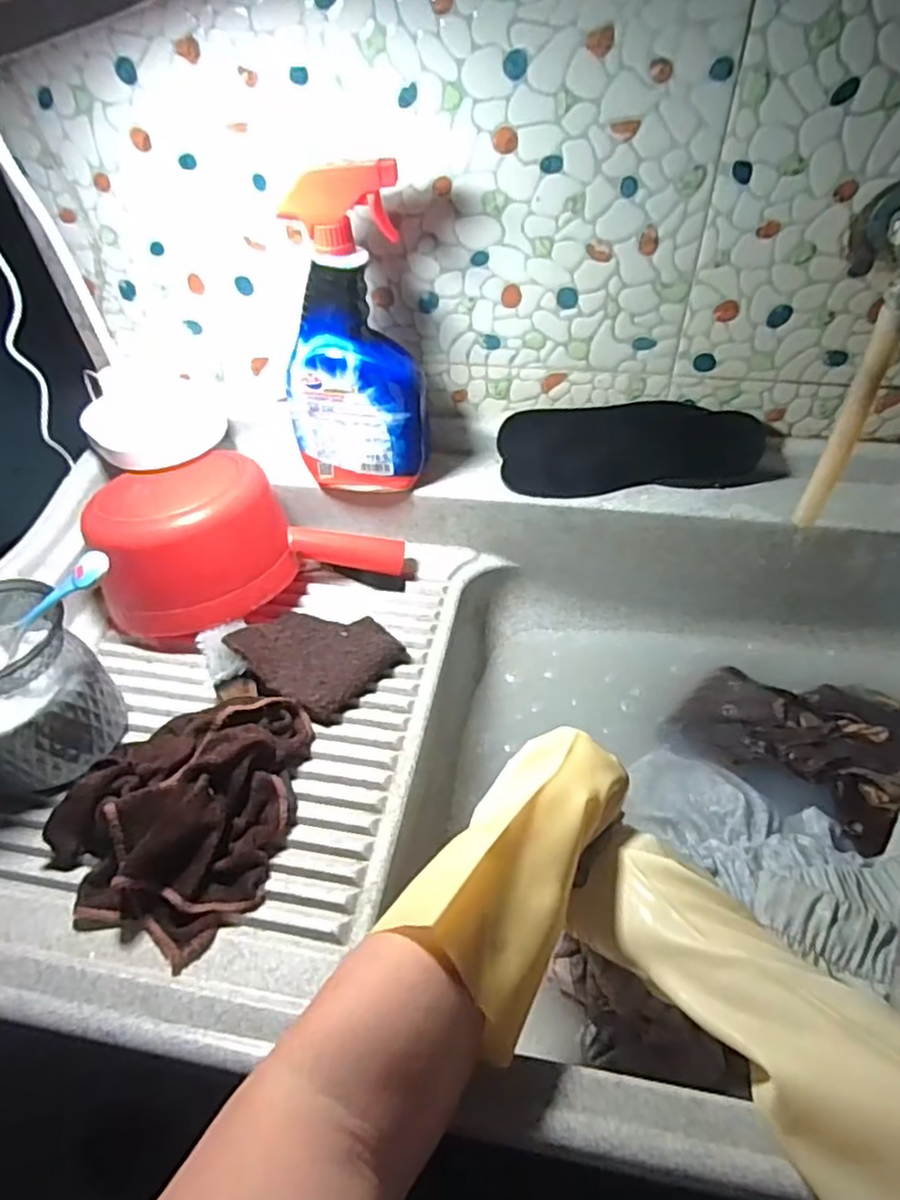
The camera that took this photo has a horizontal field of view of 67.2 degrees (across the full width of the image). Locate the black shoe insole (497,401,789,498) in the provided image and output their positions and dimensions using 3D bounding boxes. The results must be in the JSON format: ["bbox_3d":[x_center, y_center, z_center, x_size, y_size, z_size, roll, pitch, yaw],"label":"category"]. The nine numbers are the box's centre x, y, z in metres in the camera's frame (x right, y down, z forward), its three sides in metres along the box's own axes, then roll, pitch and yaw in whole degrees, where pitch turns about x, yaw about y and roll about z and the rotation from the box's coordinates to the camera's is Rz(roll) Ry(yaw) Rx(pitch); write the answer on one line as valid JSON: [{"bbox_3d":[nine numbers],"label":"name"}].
[{"bbox_3d":[0.180,-0.148,0.651,0.257,0.020,0.089,-5,83,7],"label":"black shoe insole"}]

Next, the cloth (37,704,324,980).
[{"bbox_3d":[-0.181,0.137,0.479,0.148,0.055,0.189,15,50,16],"label":"cloth"}]

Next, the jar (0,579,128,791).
[{"bbox_3d":[-0.319,0.059,0.502,0.119,0.107,0.103,34,58,29],"label":"jar"}]

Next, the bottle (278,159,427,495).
[{"bbox_3d":[-0.085,-0.221,0.585,0.119,0.259,0.068,5,48,8],"label":"bottle"}]

